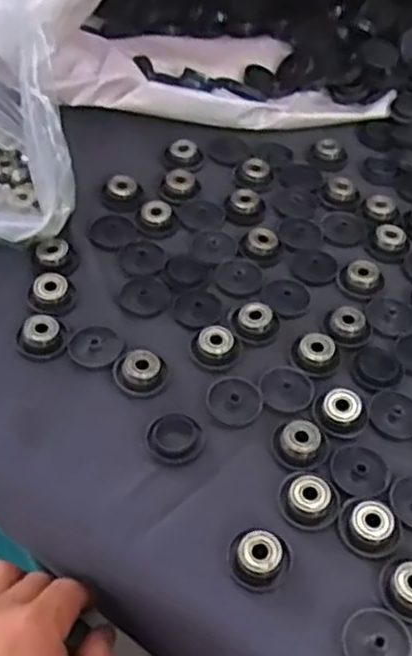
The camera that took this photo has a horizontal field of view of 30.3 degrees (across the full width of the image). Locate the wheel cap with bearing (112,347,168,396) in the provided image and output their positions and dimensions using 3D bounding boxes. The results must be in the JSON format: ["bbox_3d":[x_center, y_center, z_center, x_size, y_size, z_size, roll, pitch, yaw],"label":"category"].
[{"bbox_3d":[-0.040,0.026,0.464,0.032,0.011,0.028,-1,50,-6],"label":"wheel cap with bearing"}]

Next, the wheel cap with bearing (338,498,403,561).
[{"bbox_3d":[0.087,0.107,0.406,0.033,0.010,0.030,3,49,-3],"label":"wheel cap with bearing"}]

